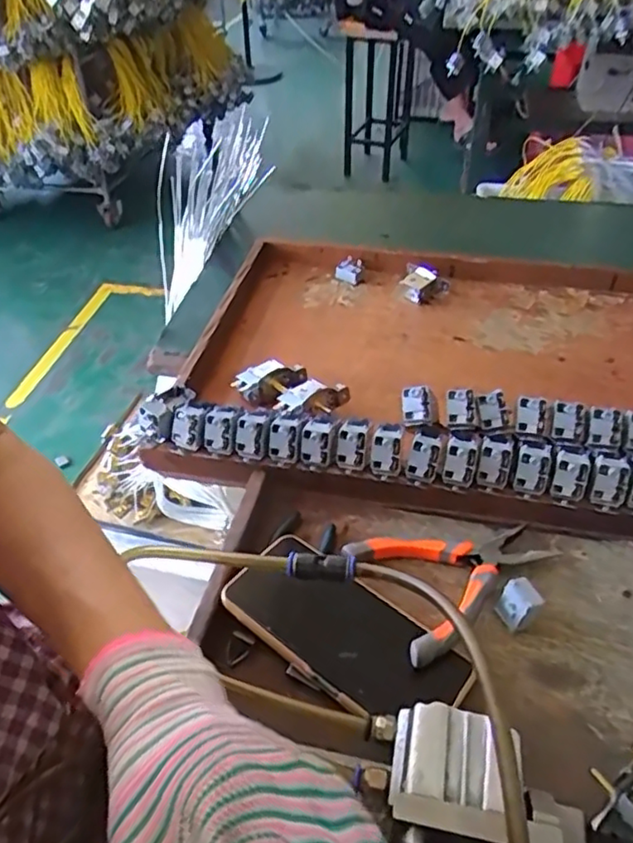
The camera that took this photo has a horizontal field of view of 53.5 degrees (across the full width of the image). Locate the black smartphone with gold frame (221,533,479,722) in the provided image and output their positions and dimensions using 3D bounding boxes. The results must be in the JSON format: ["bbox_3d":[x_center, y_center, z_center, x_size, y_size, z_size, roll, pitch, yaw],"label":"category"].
[{"bbox_3d":[0.018,0.138,0.416,0.159,0.011,0.077,30,42,28],"label":"black smartphone with gold frame"}]

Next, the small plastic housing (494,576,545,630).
[{"bbox_3d":[0.137,0.125,0.429,0.021,0.031,0.023,-17,43,-16],"label":"small plastic housing"}]

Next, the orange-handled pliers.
[{"bbox_3d":[0.105,0.107,0.450,0.140,0.032,0.101,-19,43,-18],"label":"orange-handled pliers"}]

